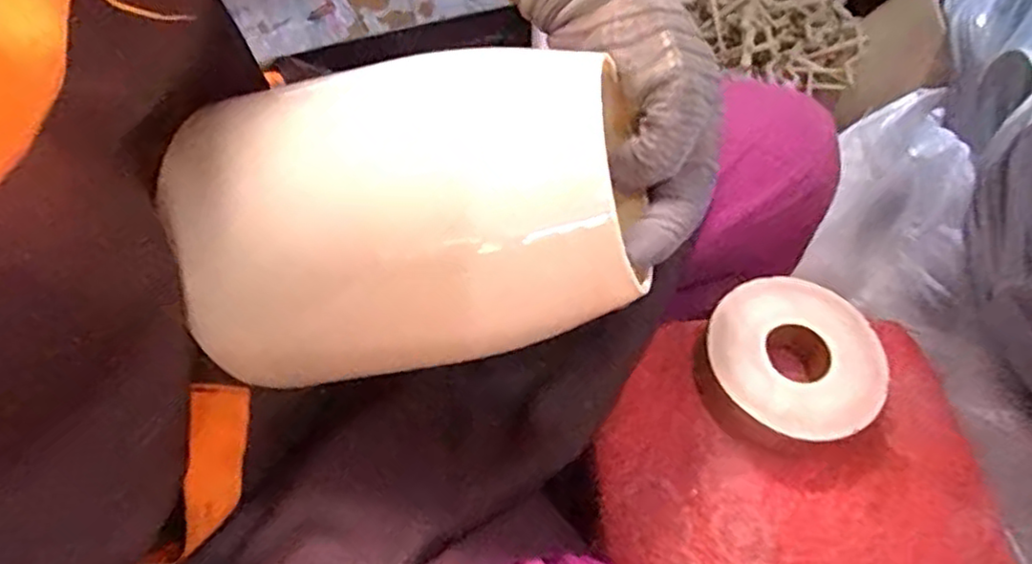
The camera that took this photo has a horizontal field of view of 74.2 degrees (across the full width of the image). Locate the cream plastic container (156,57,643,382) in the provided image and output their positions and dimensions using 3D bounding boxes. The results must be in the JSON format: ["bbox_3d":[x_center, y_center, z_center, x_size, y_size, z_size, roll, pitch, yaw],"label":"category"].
[{"bbox_3d":[-0.046,-0.030,0.301,0.178,0.090,0.119,-9,102,11],"label":"cream plastic container"}]

